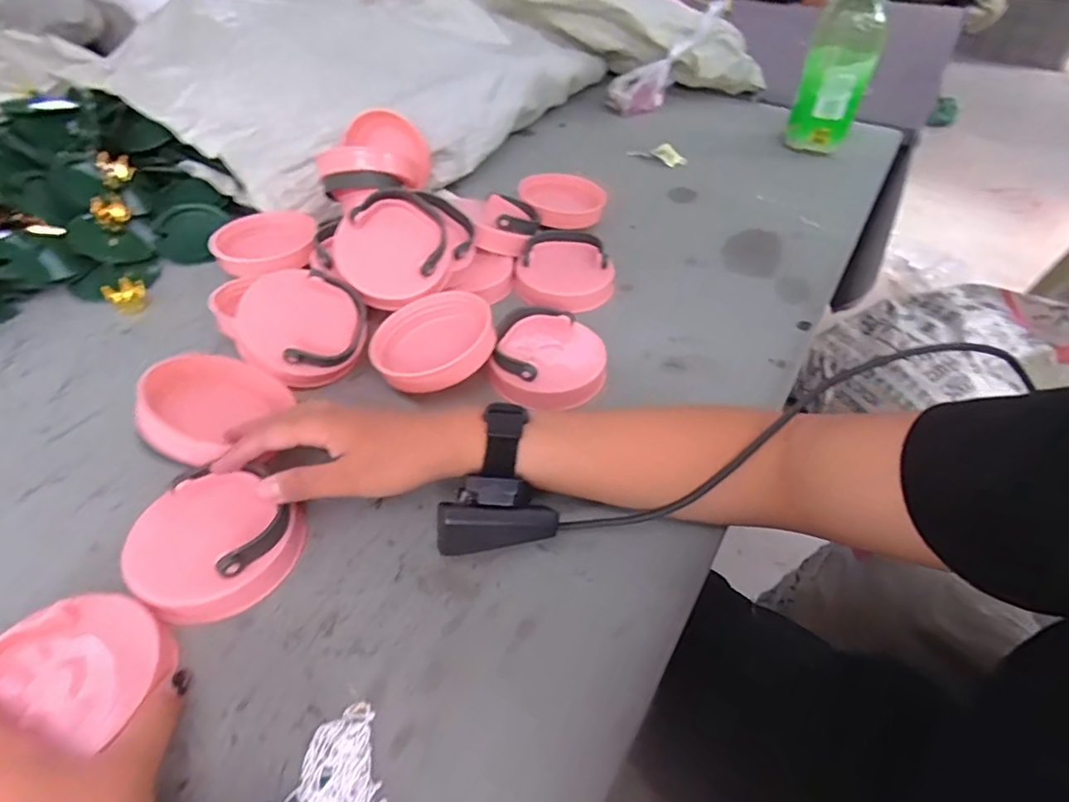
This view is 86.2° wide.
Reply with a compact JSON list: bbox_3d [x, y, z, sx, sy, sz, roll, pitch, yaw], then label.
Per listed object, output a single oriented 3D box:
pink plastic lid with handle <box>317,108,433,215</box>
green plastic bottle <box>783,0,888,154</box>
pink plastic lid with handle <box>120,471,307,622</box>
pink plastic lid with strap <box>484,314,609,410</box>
[{"bbox_3d":[-0.166,-0.248,0.589,0.091,0.066,0.105,10,46,7],"label":"pink plastic lid with handle"},{"bbox_3d":[0.399,-0.436,0.753,0.088,0.213,0.067,24,50,17],"label":"green plastic bottle"},{"bbox_3d":[-0.190,0.083,0.337,0.086,0.023,0.082,2,47,-2],"label":"pink plastic lid with handle"},{"bbox_3d":[0.013,-0.033,0.469,0.089,0.030,0.084,2,47,-2],"label":"pink plastic lid with strap"}]

